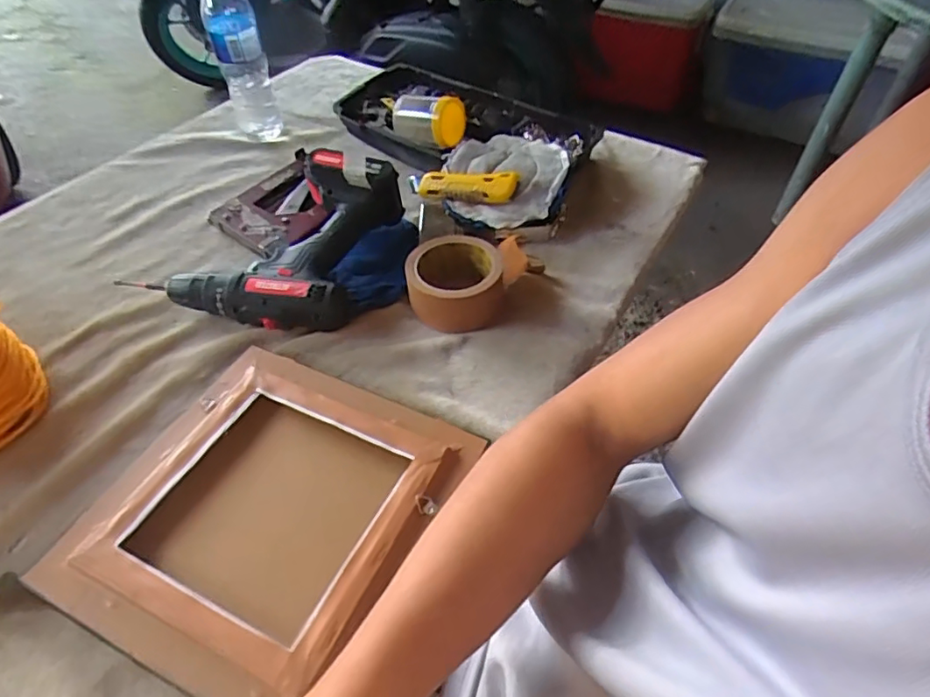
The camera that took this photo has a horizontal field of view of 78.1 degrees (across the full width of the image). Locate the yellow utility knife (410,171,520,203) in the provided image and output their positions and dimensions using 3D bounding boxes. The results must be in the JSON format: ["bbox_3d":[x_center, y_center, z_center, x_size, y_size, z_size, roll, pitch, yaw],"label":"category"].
[{"bbox_3d":[-0.008,-0.194,0.686,0.147,0.028,0.027,9,47,26],"label":"yellow utility knife"}]

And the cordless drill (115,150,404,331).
[{"bbox_3d":[-0.210,-0.126,0.613,0.235,0.090,0.201,15,50,13],"label":"cordless drill"}]

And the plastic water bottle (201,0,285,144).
[{"bbox_3d":[-0.298,-0.383,0.762,0.063,0.207,0.074,-14,50,-12],"label":"plastic water bottle"}]

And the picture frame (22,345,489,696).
[{"bbox_3d":[-0.150,0.118,0.440,0.230,0.022,0.244,21,52,18],"label":"picture frame"}]

